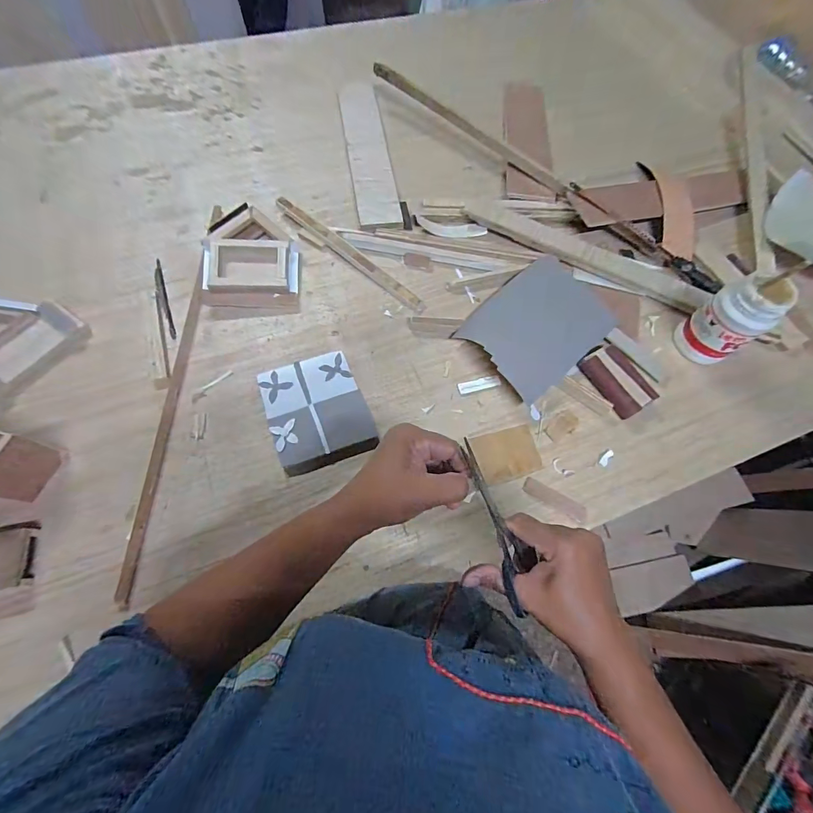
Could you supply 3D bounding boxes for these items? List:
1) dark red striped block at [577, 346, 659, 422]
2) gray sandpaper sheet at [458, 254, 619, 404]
[{"bbox_3d":[0.304,-0.041,0.552,0.063,0.026,0.107,-25,72,-12],"label":"dark red striped block"},{"bbox_3d":[0.207,-0.130,0.589,0.220,0.016,0.167,-39,75,-17],"label":"gray sandpaper sheet"}]

